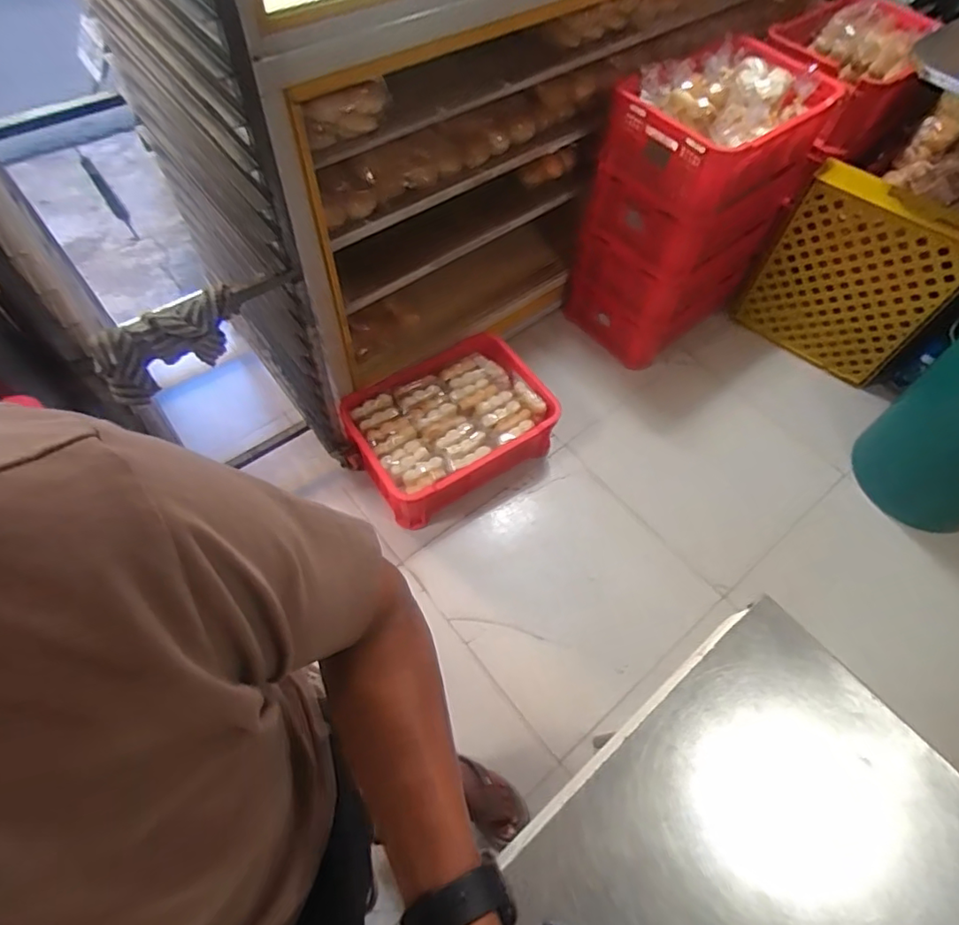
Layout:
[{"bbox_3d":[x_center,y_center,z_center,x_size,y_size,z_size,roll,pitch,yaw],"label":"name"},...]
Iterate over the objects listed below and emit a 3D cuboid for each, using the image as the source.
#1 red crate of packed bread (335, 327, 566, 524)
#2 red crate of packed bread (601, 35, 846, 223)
[{"bbox_3d":[-0.084,-0.103,1.573,0.520,0.186,0.385,-28,65,-18],"label":"red crate of packed bread"},{"bbox_3d":[0.596,-0.854,1.408,0.482,0.187,0.357,-33,66,-21],"label":"red crate of packed bread"}]

